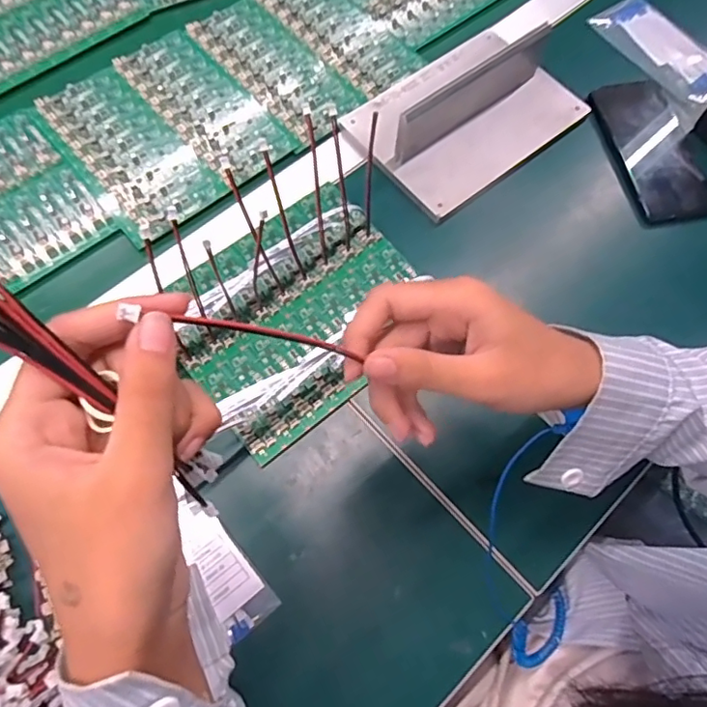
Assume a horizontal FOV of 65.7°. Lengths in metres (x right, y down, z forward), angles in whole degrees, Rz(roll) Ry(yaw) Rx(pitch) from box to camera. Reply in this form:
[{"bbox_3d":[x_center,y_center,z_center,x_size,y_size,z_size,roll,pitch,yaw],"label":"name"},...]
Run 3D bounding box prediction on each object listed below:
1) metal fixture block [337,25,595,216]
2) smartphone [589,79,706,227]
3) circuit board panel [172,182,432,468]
[{"bbox_3d":[0.105,-0.229,0.501,0.196,0.054,0.139,-36,75,-14],"label":"metal fixture block"},{"bbox_3d":[0.279,-0.189,0.507,0.074,0.011,0.148,-13,68,-7],"label":"smartphone"},{"bbox_3d":[-0.044,-0.045,0.421,0.194,0.059,0.162,-38,76,-14],"label":"circuit board panel"}]

